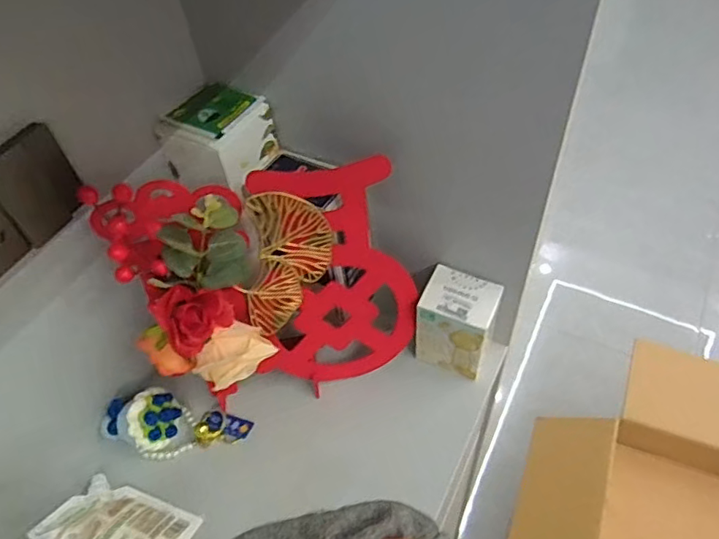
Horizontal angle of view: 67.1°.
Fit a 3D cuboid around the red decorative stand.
[{"bbox_3d":[-0.071,0.023,0.482,0.232,0.222,0.099,-15,51,-7],"label":"red decorative stand"}]

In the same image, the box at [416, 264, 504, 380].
[{"bbox_3d":[0.097,0.055,0.541,0.070,0.091,0.061,18,55,18],"label":"box"}]

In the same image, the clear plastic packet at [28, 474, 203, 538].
[{"bbox_3d":[-0.211,0.223,0.471,0.121,0.013,0.085,16,20,14],"label":"clear plastic packet"}]

